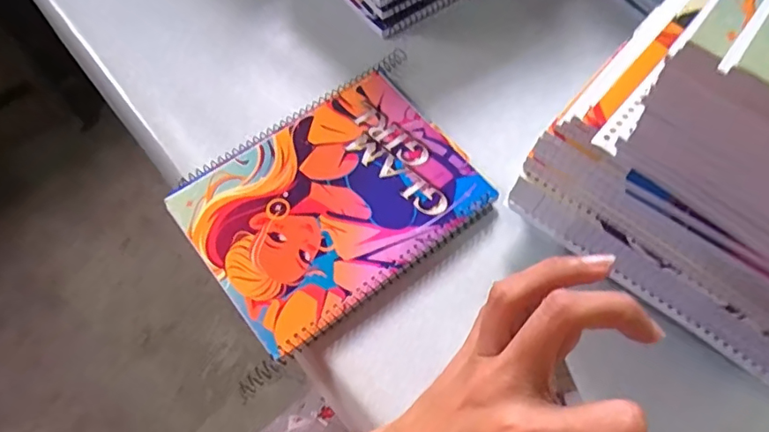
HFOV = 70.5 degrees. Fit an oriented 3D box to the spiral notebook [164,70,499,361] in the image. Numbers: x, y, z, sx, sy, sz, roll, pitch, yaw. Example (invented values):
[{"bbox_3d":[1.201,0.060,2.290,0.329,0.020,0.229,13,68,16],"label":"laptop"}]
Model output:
[{"bbox_3d":[-0.039,-0.015,0.405,0.196,0.008,0.155,-35,70,-17],"label":"spiral notebook"}]

